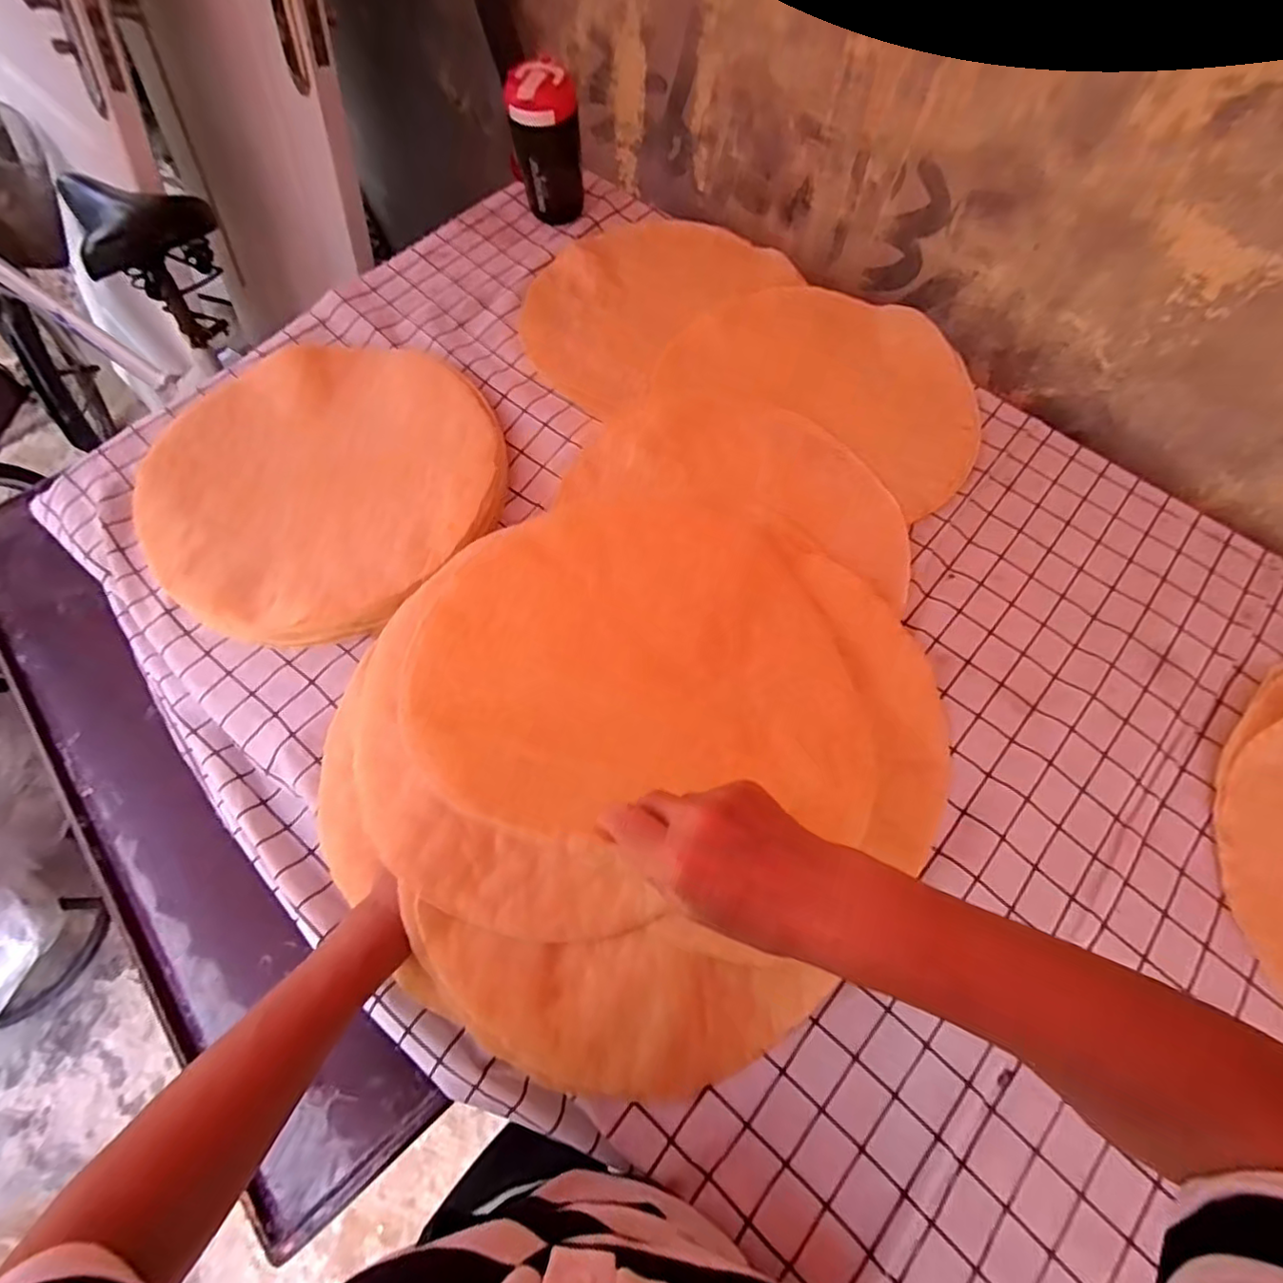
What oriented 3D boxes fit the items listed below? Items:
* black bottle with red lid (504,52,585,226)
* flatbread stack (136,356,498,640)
[{"bbox_3d":[-0.123,-0.635,0.752,0.091,0.156,0.077,-8,68,-4],"label":"black bottle with red lid"},{"bbox_3d":[-0.330,-0.170,0.620,0.353,0.033,0.350,-6,68,-3],"label":"flatbread stack"}]

